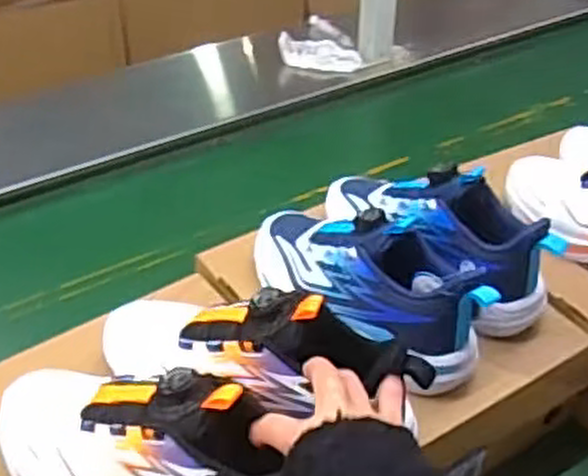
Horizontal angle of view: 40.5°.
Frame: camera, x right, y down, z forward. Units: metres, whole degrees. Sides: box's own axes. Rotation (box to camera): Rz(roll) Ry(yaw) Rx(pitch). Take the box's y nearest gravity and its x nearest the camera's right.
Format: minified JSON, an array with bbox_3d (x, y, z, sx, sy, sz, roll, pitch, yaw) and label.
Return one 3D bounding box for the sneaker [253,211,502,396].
[{"bbox_3d":[0.057,0.027,0.679,0.235,0.109,0.078,29,47,31],"label":"sneaker"}]

